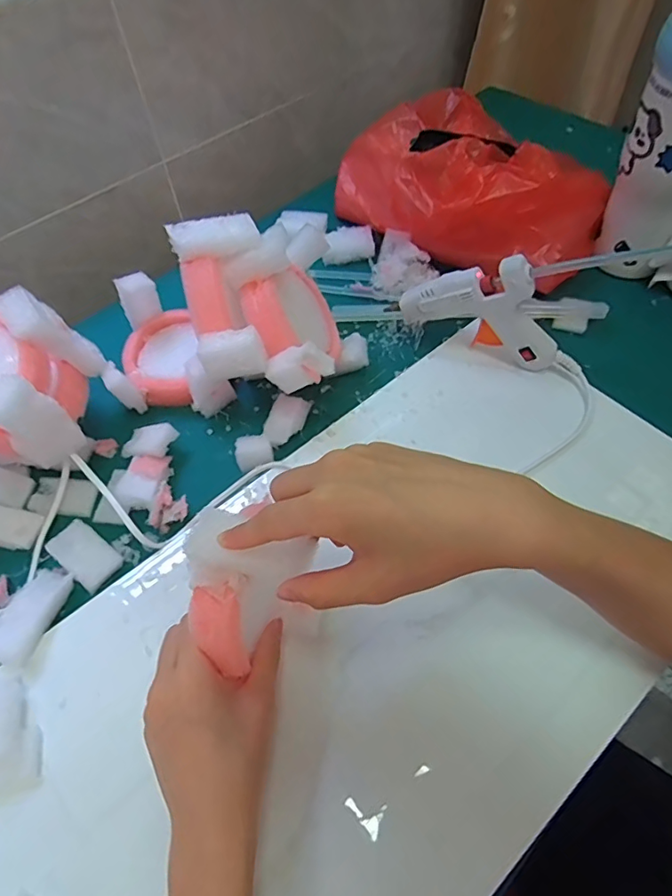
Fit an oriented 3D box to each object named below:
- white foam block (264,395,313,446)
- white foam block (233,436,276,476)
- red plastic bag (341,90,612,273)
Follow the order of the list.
[{"bbox_3d":[-0.045,-0.026,0.457,0.032,0.010,0.056,15,60,10],"label":"white foam block"},{"bbox_3d":[-0.069,0.004,0.435,0.030,0.017,0.023,-16,59,-9],"label":"white foam block"},{"bbox_3d":[0.142,-0.289,0.550,0.276,0.117,0.196,38,66,21],"label":"red plastic bag"}]

